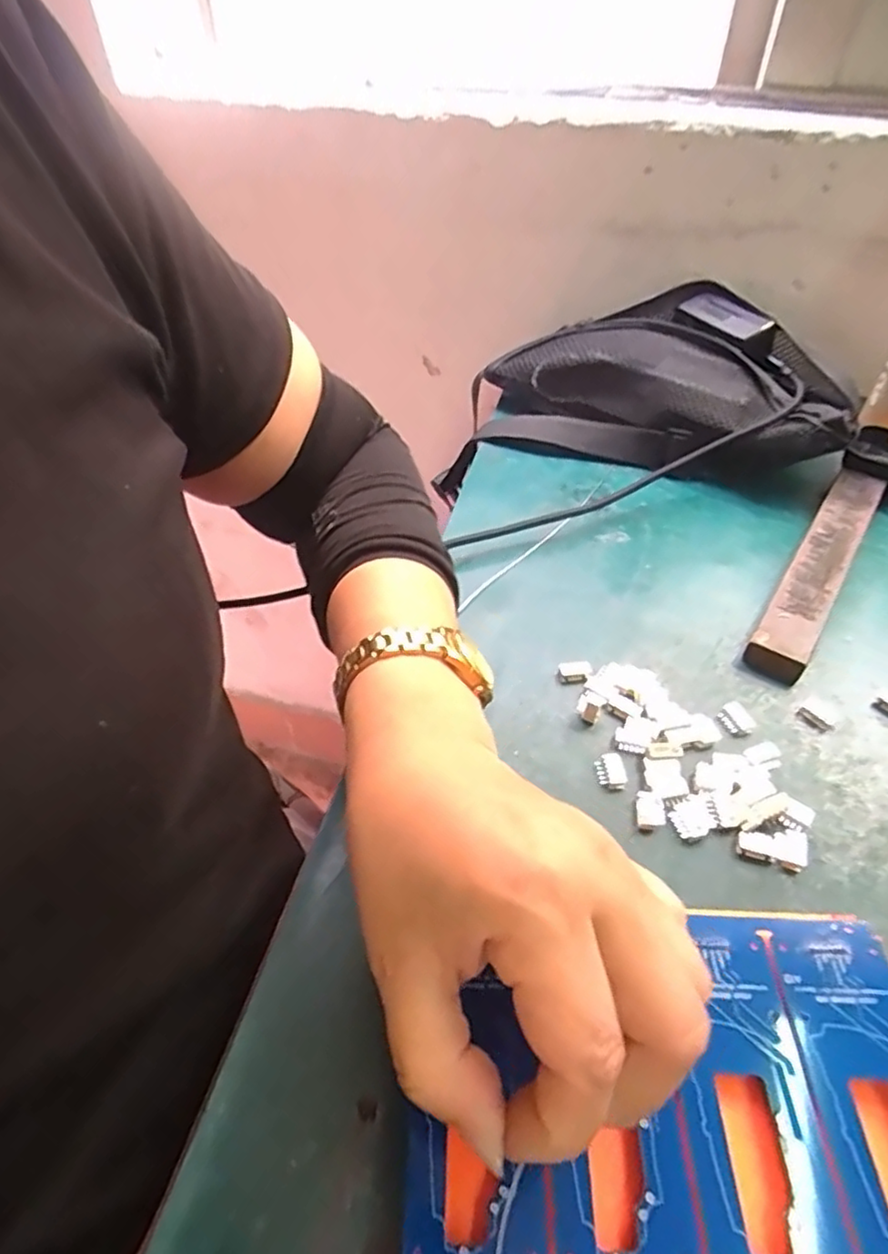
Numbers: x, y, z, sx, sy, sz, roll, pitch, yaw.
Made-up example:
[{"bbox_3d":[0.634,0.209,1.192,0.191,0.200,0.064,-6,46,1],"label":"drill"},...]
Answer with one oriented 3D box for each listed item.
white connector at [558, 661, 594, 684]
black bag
[{"bbox_3d":[0.069,0.024,0.345,0.017,0.007,0.011,0,44,1],"label":"white connector"},{"bbox_3d":[0.152,-0.180,0.496,0.252,0.079,0.184,0,44,1],"label":"black bag"}]

